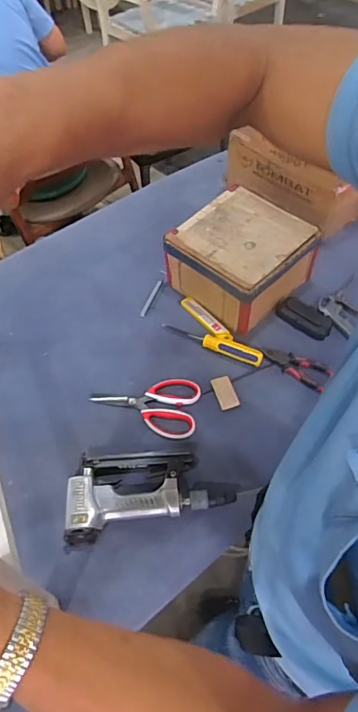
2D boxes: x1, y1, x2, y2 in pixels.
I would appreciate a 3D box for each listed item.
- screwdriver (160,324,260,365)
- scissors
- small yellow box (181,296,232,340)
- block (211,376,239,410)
[{"bbox_3d":[0.061,-0.026,0.862,0.200,0.017,0.027,20,58,14],"label":"screwdriver"},{"bbox_3d":[-0.059,0.083,0.797,0.183,0.009,0.107,7,56,6],"label":"scissors"},{"bbox_3d":[0.054,-0.073,0.893,0.027,0.010,0.133,-32,61,-20],"label":"small yellow box"},{"bbox_3d":[0.084,0.065,0.811,0.036,0.008,0.062,-18,57,-11],"label":"block"}]

